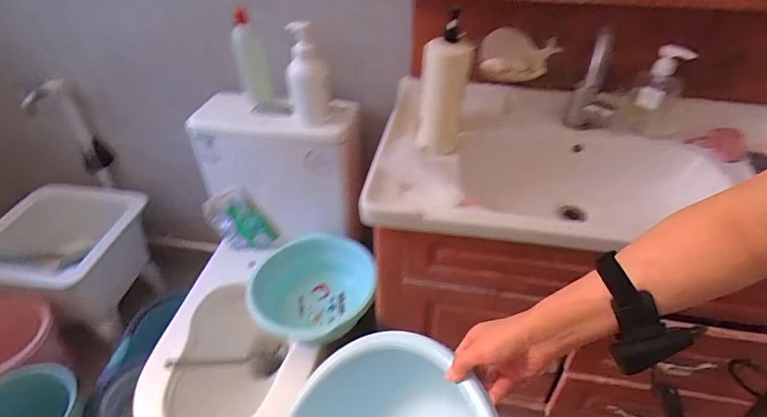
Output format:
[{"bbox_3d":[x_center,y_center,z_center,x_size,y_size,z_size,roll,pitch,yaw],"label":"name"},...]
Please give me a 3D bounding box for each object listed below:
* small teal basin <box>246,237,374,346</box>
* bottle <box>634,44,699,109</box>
[{"bbox_3d":[-0.158,0.197,0.991,0.244,0.120,0.260,0,39,0],"label":"small teal basin"},{"bbox_3d":[0.547,-0.250,0.855,0.070,0.127,0.038,22,43,25],"label":"bottle"}]

